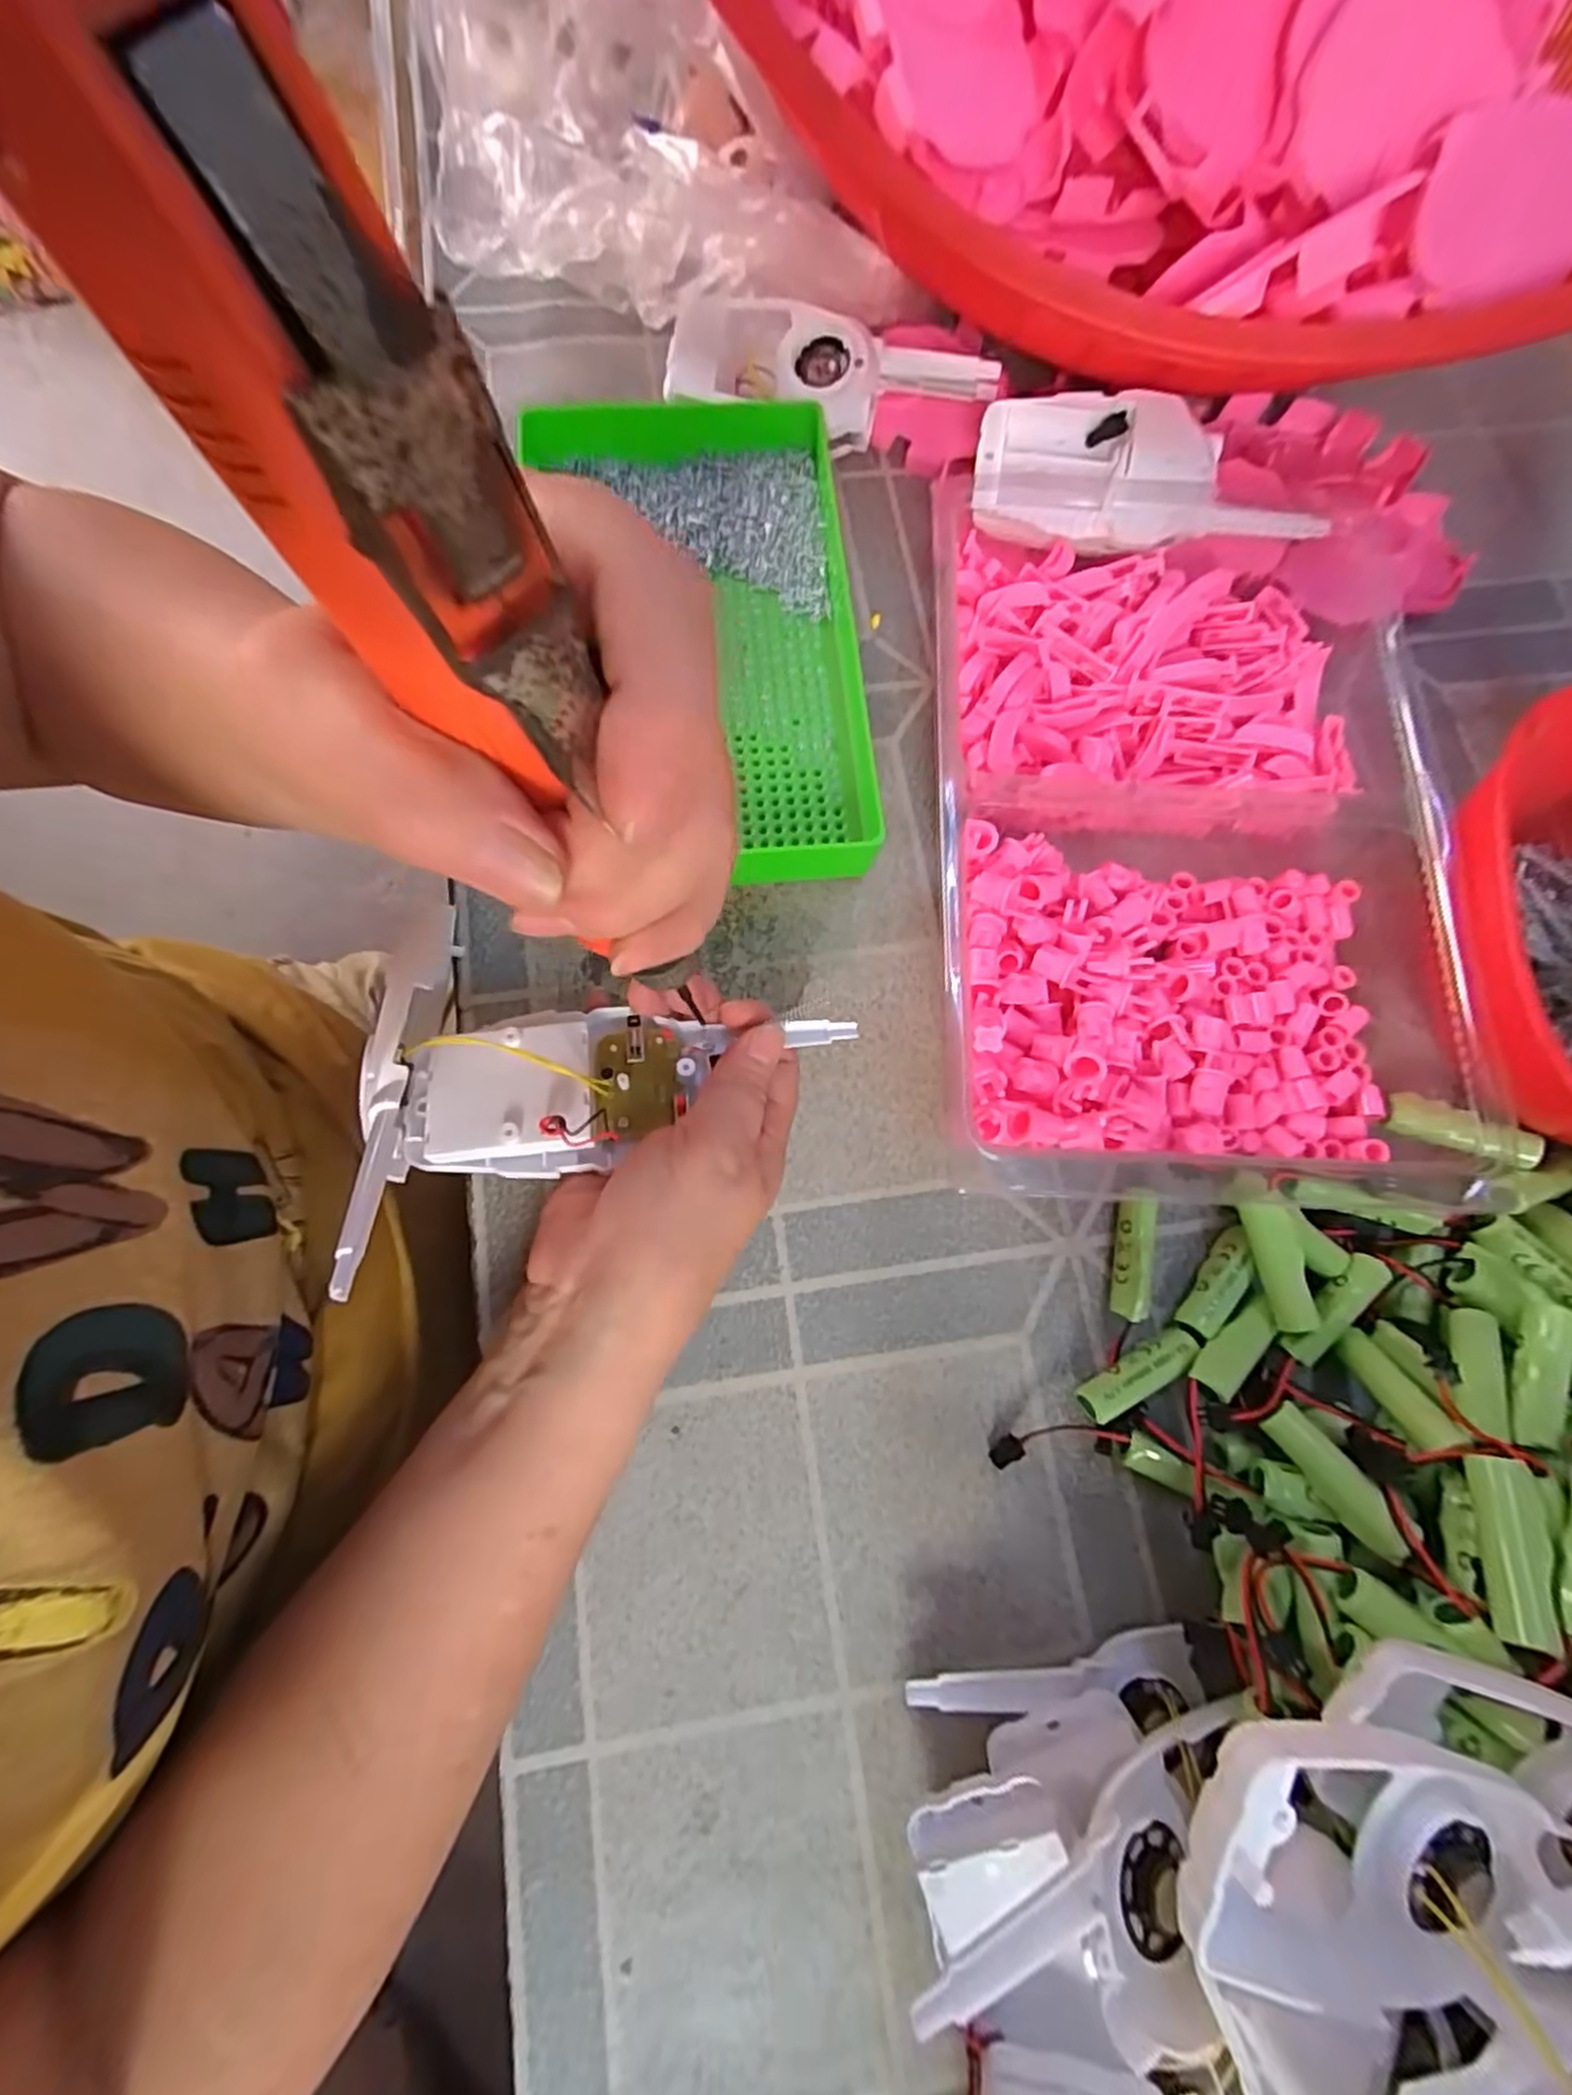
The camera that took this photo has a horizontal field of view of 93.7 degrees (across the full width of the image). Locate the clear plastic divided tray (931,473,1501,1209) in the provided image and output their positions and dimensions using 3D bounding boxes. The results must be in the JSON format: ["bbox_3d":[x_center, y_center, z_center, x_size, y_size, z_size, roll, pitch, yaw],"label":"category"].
[{"bbox_3d":[0.188,-0.094,0.326,0.240,0.050,0.310,2,76,-2],"label":"clear plastic divided tray"}]

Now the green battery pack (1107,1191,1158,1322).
[{"bbox_3d":[0.139,0.083,0.297,0.011,0.017,0.050,12,76,1],"label":"green battery pack"}]

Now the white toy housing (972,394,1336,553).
[{"bbox_3d":[0.169,-0.266,0.343,0.158,0.032,0.060,9,76,0],"label":"white toy housing"}]

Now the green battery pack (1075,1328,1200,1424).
[{"bbox_3d":[0.135,0.127,0.285,0.050,0.017,0.014,-26,79,-8],"label":"green battery pack"}]

